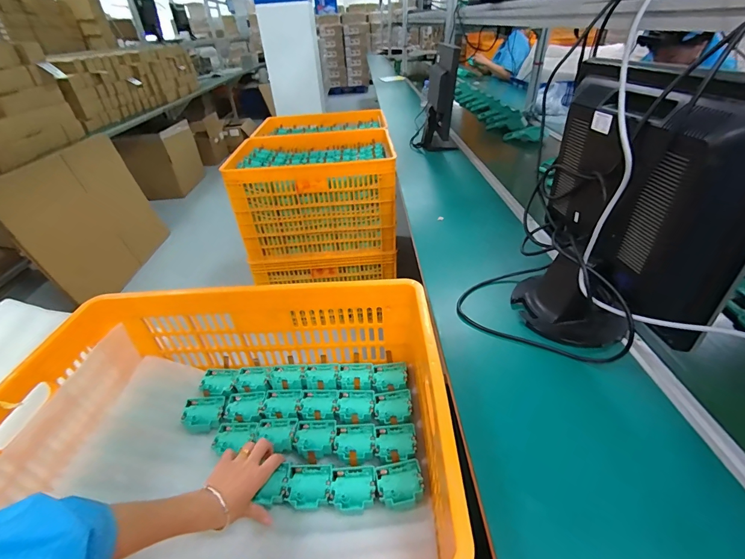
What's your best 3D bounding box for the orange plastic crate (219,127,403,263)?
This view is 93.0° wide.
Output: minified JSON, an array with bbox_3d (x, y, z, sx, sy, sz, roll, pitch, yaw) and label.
[{"bbox_3d":[-0.244,-0.405,1.624,0.635,0.400,0.553,-6,36,-2],"label":"orange plastic crate"}]

